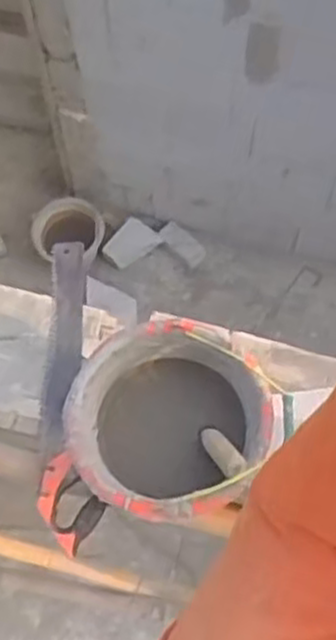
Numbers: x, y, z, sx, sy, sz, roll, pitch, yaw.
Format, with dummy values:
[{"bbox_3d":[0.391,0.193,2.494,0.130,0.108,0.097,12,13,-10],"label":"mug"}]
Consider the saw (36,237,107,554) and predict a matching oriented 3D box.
[{"bbox_3d":[-0.168,0.122,1.325,0.108,0.034,0.527,-5,66,-1],"label":"saw"}]

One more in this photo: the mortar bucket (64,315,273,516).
[{"bbox_3d":[-0.003,0.170,1.187,0.278,0.211,0.270,-1,66,1],"label":"mortar bucket"}]

